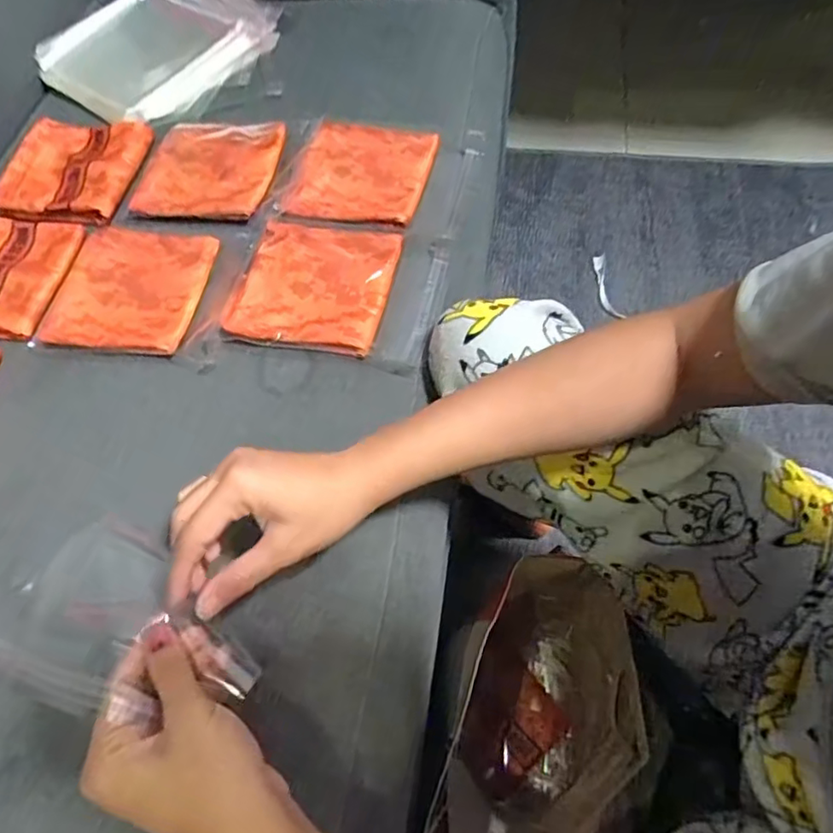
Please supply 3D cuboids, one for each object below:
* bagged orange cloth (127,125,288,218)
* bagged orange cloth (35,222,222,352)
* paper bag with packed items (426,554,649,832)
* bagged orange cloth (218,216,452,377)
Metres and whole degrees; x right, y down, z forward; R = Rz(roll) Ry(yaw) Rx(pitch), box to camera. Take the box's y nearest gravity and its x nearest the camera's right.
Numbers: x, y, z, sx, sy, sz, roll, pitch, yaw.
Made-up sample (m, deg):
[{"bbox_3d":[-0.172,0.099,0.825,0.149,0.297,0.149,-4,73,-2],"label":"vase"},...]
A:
[{"bbox_3d":[-0.202,-0.238,0.552,0.129,0.014,0.120,7,63,7],"label":"bagged orange cloth"},{"bbox_3d":[-0.241,-0.116,0.492,0.120,0.008,0.135,5,63,6],"label":"bagged orange cloth"},{"bbox_3d":[0.109,0.304,0.548,0.123,0.237,0.265,24,67,15],"label":"paper bag with packed items"},{"bbox_3d":[-0.064,-0.107,0.468,0.160,0.013,0.128,10,64,8],"label":"bagged orange cloth"}]

